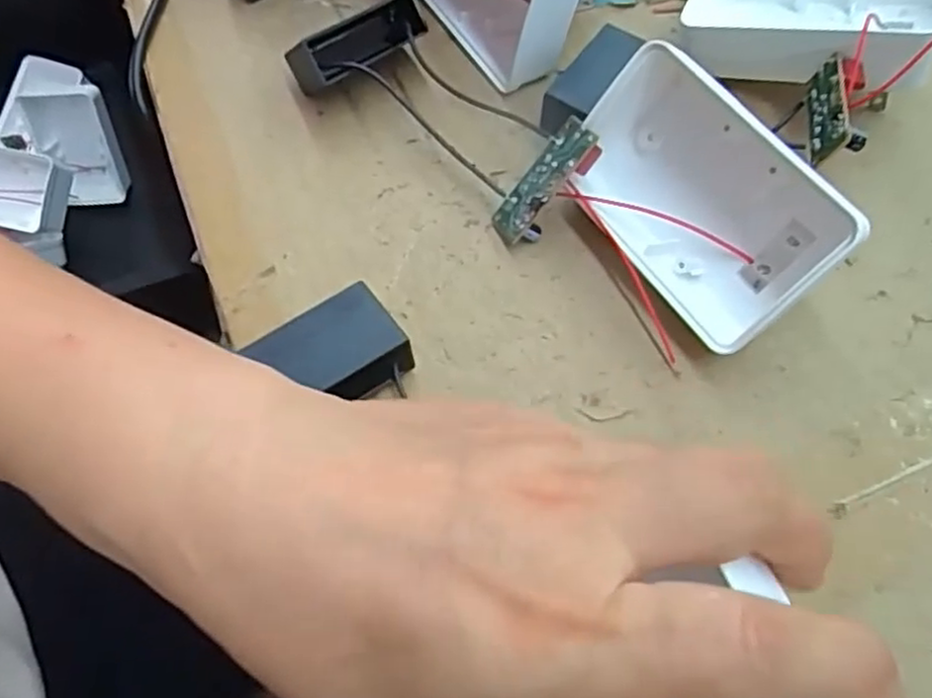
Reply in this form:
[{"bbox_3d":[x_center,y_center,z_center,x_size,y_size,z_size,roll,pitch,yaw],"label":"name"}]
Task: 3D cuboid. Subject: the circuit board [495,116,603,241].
[{"bbox_3d":[0.027,-0.057,0.240,0.017,0.008,0.045,45,110,18],"label":"circuit board"}]

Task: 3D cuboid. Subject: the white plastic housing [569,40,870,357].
[{"bbox_3d":[0.078,-0.050,0.229,0.028,0.058,0.088,-16,64,-53],"label":"white plastic housing"}]

